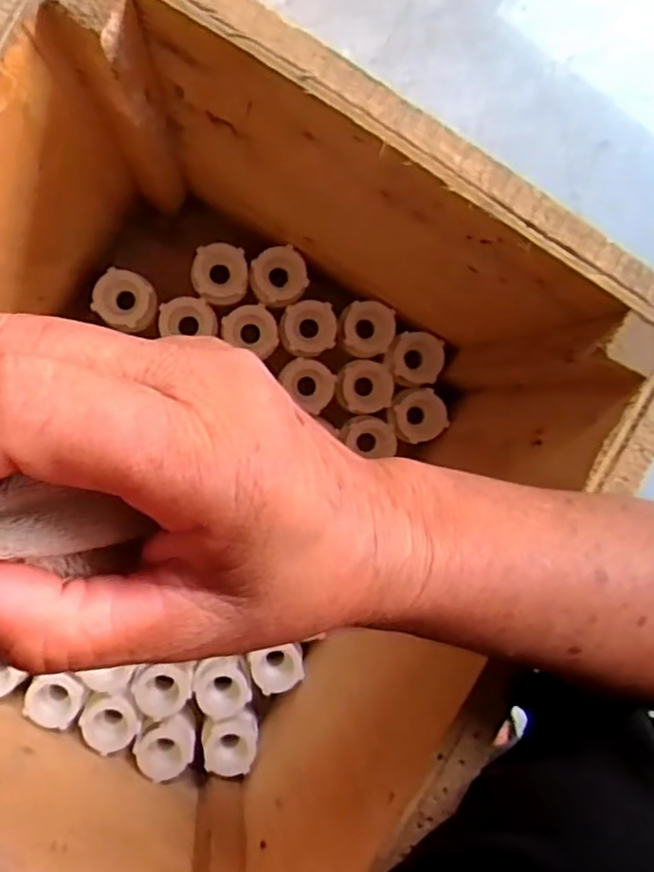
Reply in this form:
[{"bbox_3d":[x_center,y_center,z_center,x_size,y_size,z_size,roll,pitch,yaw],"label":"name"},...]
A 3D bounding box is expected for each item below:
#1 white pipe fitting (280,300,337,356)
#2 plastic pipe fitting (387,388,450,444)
[{"bbox_3d":[-0.014,-0.074,0.481,0.037,0.036,0.037,-13,94,-8],"label":"white pipe fitting"},{"bbox_3d":[0.065,-0.015,0.499,0.039,0.024,0.037,-15,94,-8],"label":"plastic pipe fitting"}]

